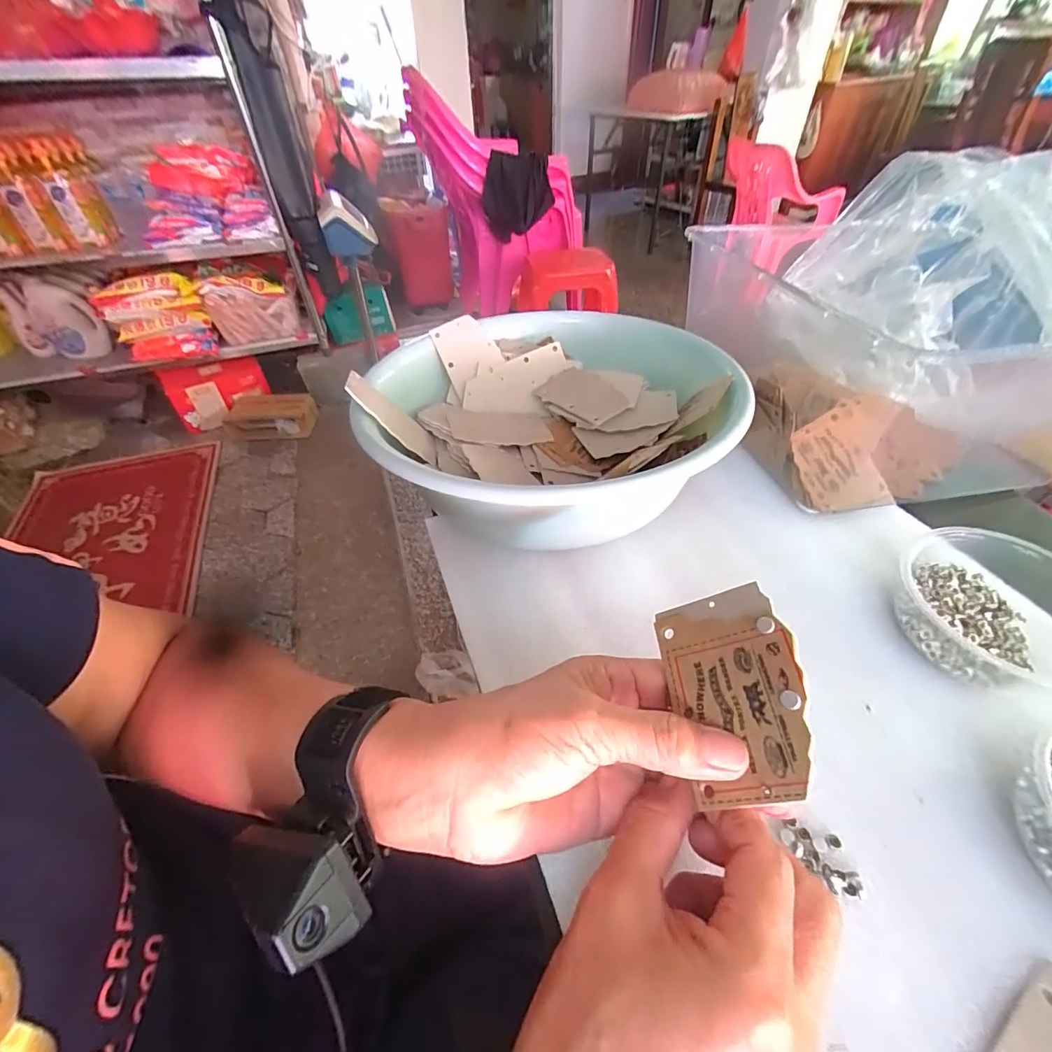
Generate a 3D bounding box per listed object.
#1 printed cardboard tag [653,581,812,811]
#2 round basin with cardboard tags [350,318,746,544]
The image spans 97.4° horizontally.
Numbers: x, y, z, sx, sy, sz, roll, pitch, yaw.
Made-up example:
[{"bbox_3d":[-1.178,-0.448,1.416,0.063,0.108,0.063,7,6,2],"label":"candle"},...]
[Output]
[{"bbox_3d":[0.088,0.068,0.195,0.054,0.005,0.083,-28,49,30],"label":"printed cardboard tag"},{"bbox_3d":[0.018,-0.107,0.384,0.297,0.086,0.291,-1,46,1],"label":"round basin with cardboard tags"}]

